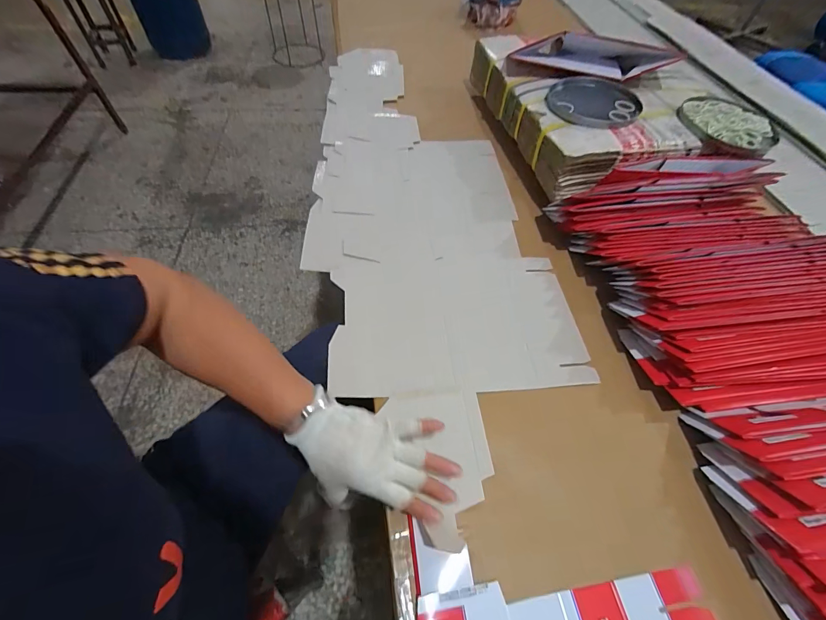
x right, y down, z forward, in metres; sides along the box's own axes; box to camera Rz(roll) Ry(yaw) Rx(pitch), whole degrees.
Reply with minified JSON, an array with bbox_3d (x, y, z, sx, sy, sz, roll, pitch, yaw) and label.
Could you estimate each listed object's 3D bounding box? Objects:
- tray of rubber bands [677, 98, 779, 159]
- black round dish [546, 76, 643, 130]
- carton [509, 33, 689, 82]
[{"bbox_3d":[0.573,-0.340,0.666,0.163,0.021,0.143,37,62,20],"label":"tray of rubber bands"},{"bbox_3d":[0.341,-0.394,0.690,0.163,0.019,0.166,1,56,-2],"label":"black round dish"},{"bbox_3d":[0.355,-0.494,0.720,0.294,0.053,0.077,2,56,-1],"label":"carton"}]

